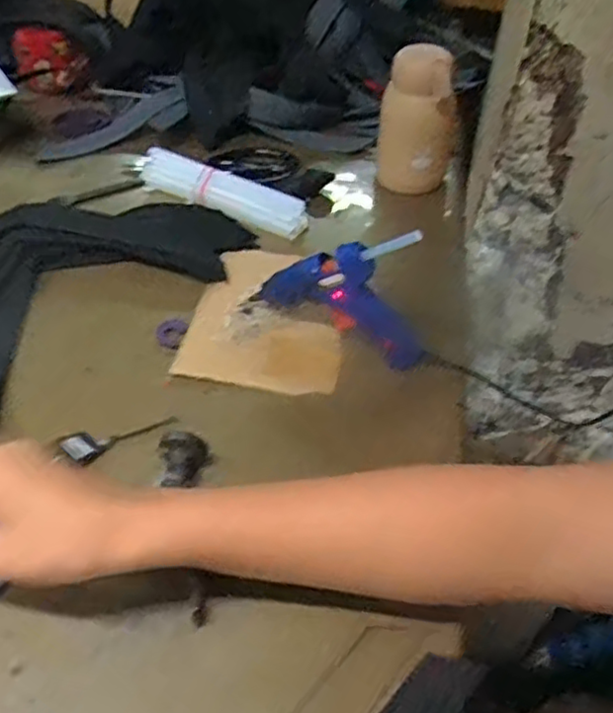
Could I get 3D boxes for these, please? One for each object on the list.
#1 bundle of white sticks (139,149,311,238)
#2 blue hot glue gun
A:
[{"bbox_3d":[-0.088,-0.170,0.694,0.197,0.030,0.037,25,49,22],"label":"bundle of white sticks"},{"bbox_3d":[0.023,-0.057,0.527,0.149,0.113,0.027,15,46,12],"label":"blue hot glue gun"}]

